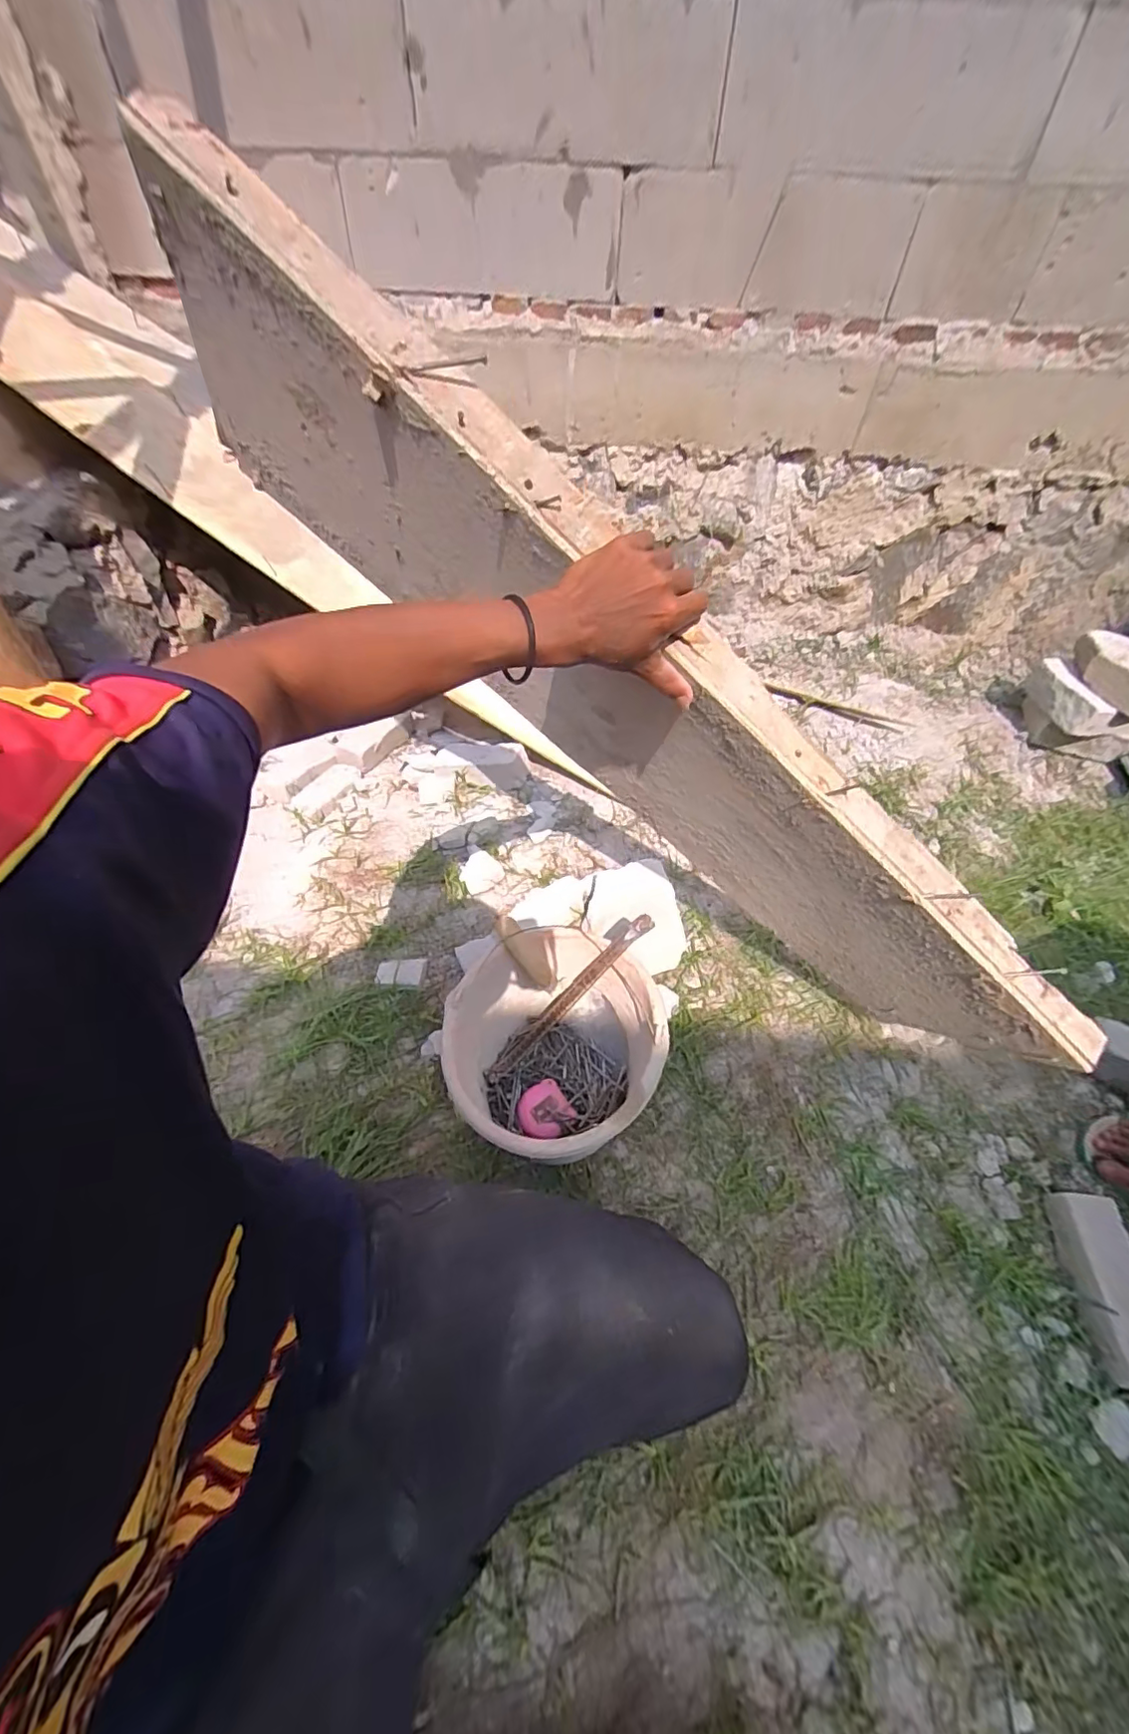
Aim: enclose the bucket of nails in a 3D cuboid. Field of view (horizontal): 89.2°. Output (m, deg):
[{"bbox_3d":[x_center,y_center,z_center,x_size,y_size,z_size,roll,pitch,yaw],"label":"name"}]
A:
[{"bbox_3d":[-0.011,0.229,0.754,0.259,0.177,0.264,1,50,-1],"label":"bucket of nails"}]

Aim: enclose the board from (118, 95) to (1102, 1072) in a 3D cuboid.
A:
[{"bbox_3d":[0.099,-0.133,0.619,1.060,0.315,0.045,39,76,-14],"label":"board"}]

